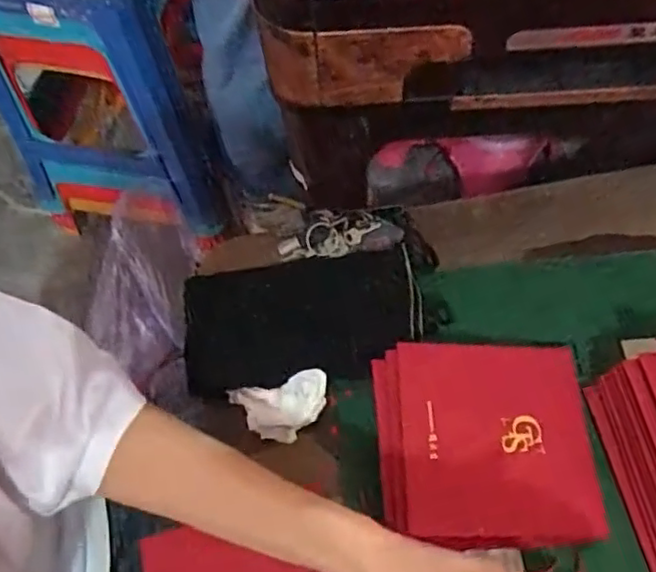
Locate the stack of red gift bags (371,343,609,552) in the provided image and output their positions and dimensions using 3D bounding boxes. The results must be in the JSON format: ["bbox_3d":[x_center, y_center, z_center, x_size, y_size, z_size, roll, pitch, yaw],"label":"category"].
[{"bbox_3d":[0.116,0.116,0.470,0.153,0.039,0.143,-3,62,2],"label":"stack of red gift bags"}]

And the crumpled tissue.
[{"bbox_3d":[-0.038,0.096,0.500,0.076,0.022,0.046,-11,62,-2],"label":"crumpled tissue"}]

